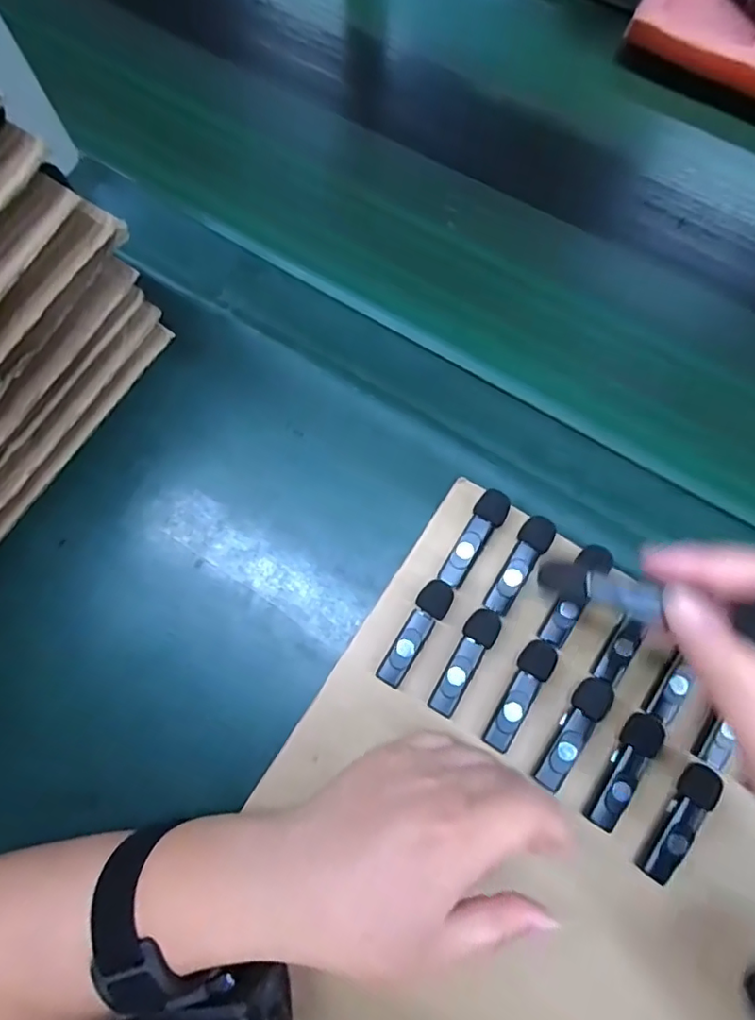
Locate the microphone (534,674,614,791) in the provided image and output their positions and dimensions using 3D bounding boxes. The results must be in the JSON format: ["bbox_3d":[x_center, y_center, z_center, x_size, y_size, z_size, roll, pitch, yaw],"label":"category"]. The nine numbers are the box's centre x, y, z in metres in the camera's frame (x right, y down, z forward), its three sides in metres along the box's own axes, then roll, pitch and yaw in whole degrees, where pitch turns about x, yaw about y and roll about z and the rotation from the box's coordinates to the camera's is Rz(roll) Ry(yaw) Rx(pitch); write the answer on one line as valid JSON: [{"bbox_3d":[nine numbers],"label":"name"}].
[{"bbox_3d":[0.110,0.124,0.304,0.019,0.010,0.066,33,75,10],"label":"microphone"}]

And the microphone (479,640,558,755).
[{"bbox_3d":[0.082,0.105,0.311,0.018,0.009,0.065,28,74,8],"label":"microphone"}]

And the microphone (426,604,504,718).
[{"bbox_3d":[0.051,0.087,0.317,0.018,0.009,0.064,28,74,8],"label":"microphone"}]

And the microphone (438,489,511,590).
[{"bbox_3d":[0.060,0.017,0.333,0.019,0.012,0.064,28,74,8],"label":"microphone"}]

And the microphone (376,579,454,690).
[{"bbox_3d":[0.023,0.072,0.321,0.019,0.010,0.066,28,74,8],"label":"microphone"}]

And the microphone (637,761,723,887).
[{"bbox_3d":[0.162,0.166,0.291,0.017,0.015,0.063,32,75,9],"label":"microphone"}]

